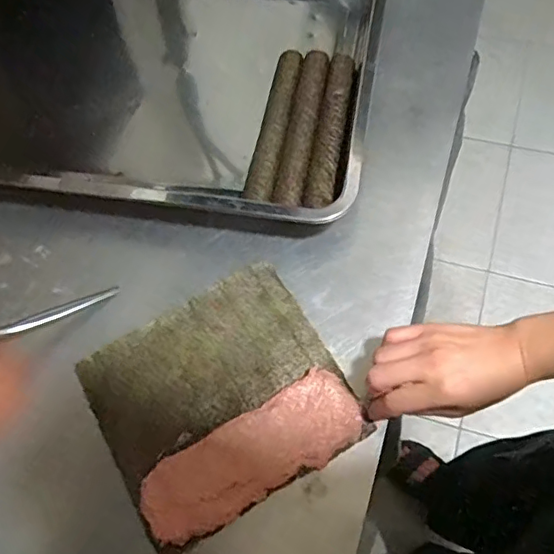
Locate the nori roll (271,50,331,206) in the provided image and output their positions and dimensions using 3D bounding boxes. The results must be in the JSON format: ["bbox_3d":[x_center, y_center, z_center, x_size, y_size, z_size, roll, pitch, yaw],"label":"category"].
[{"bbox_3d":[0.028,-0.152,0.592,0.029,0.035,0.200,8,64,8],"label":"nori roll"}]

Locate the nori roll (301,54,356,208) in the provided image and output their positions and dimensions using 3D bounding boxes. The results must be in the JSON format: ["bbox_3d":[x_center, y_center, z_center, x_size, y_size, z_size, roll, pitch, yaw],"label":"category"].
[{"bbox_3d":[0.057,-0.150,0.591,0.027,0.029,0.200,8,64,8],"label":"nori roll"}]

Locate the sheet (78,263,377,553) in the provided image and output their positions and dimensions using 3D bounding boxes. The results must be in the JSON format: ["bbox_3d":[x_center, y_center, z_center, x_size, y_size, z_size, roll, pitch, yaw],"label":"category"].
[{"bbox_3d":[-0.049,0.098,0.481,0.197,0.017,0.183,-28,65,-10],"label":"sheet"}]

